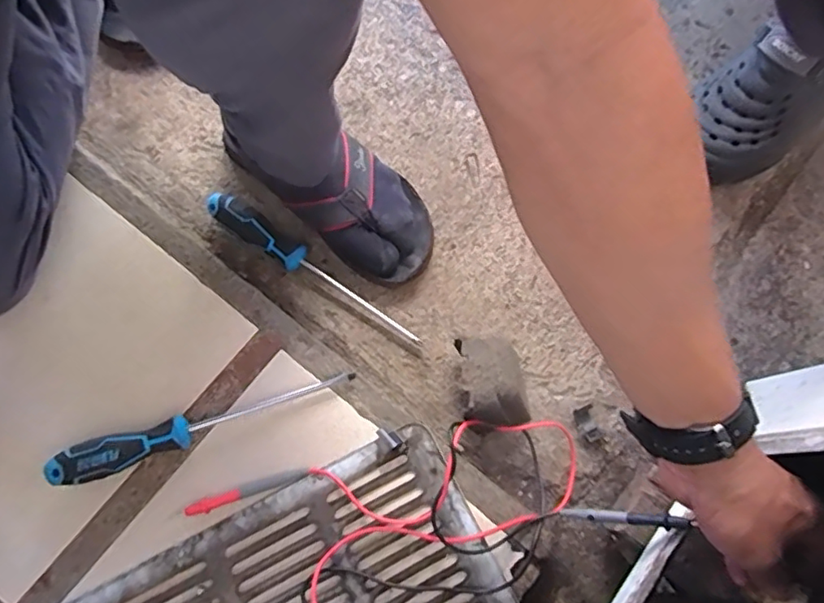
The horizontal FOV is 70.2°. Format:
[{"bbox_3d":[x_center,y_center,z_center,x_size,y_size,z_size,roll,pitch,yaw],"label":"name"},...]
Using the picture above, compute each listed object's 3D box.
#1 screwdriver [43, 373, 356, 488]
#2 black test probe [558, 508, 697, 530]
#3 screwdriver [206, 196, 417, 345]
[{"bbox_3d":[-0.173,0.106,0.494,0.250,0.031,0.030,-16,77,-5],"label":"screwdriver"},{"bbox_3d":[0.166,0.171,0.464,0.102,0.009,0.010,-11,68,40],"label":"black test probe"},{"bbox_3d":[-0.104,-0.034,0.583,0.255,0.030,0.028,35,78,7],"label":"screwdriver"}]

